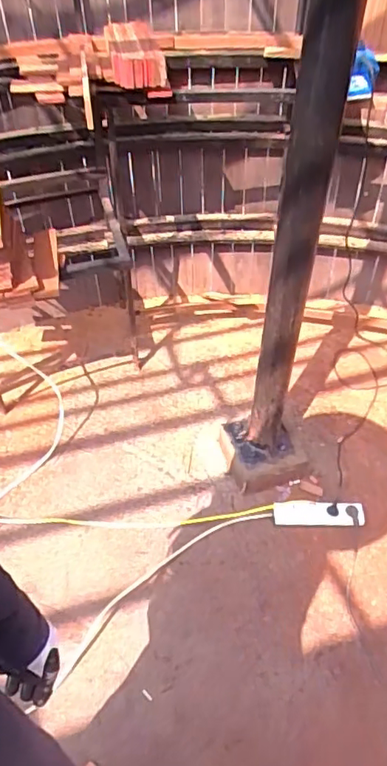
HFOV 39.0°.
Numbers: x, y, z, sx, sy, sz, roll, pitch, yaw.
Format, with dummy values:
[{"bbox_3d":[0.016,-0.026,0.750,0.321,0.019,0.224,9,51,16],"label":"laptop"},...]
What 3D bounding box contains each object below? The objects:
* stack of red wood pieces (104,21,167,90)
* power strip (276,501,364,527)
[{"bbox_3d":[-0.161,-0.910,1.515,0.153,0.081,0.354,-6,47,-5],"label":"stack of red wood pieces"},{"bbox_3d":[0.341,0.353,1.485,0.239,0.030,0.065,2,47,2],"label":"power strip"}]

